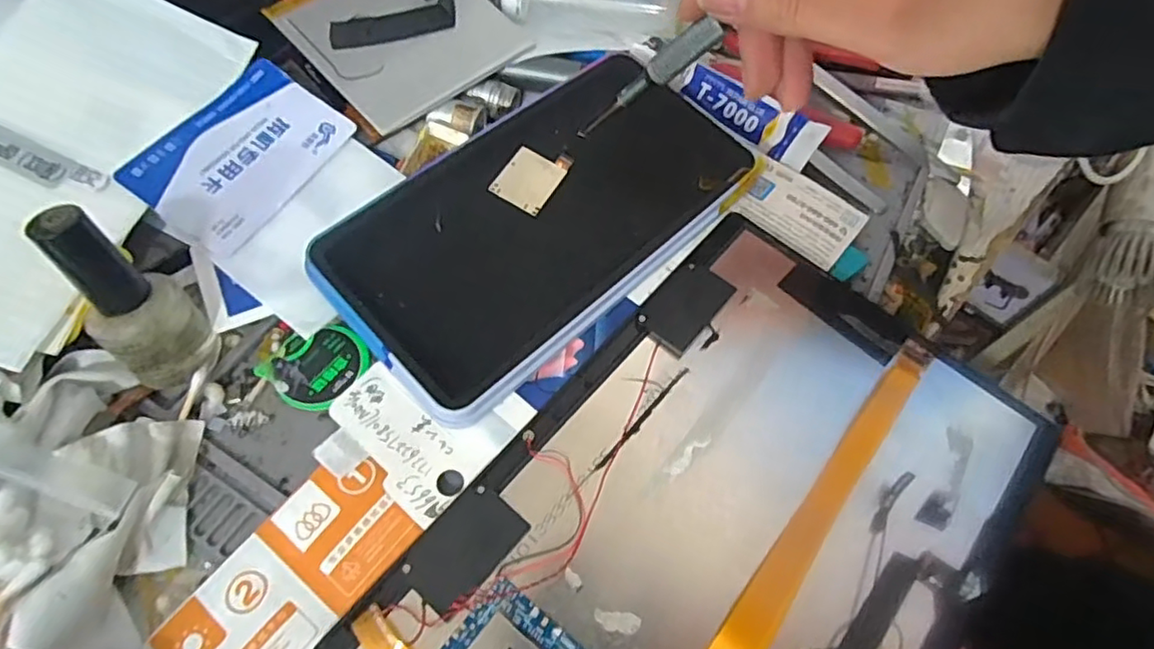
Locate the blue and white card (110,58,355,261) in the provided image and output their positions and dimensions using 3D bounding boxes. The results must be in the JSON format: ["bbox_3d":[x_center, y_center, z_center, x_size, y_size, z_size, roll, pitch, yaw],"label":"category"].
[{"bbox_3d":[-0.144,-0.075,0.271,0.053,0.004,0.085,36,65,-7],"label":"blue and white card"}]

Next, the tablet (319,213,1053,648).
[{"bbox_3d":[0.053,0.073,0.219,0.152,0.012,0.235,38,66,18],"label":"tablet"}]

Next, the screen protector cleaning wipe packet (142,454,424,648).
[{"bbox_3d":[-0.097,0.089,0.211,0.049,0.004,0.091,33,68,17],"label":"screen protector cleaning wipe packet"}]

